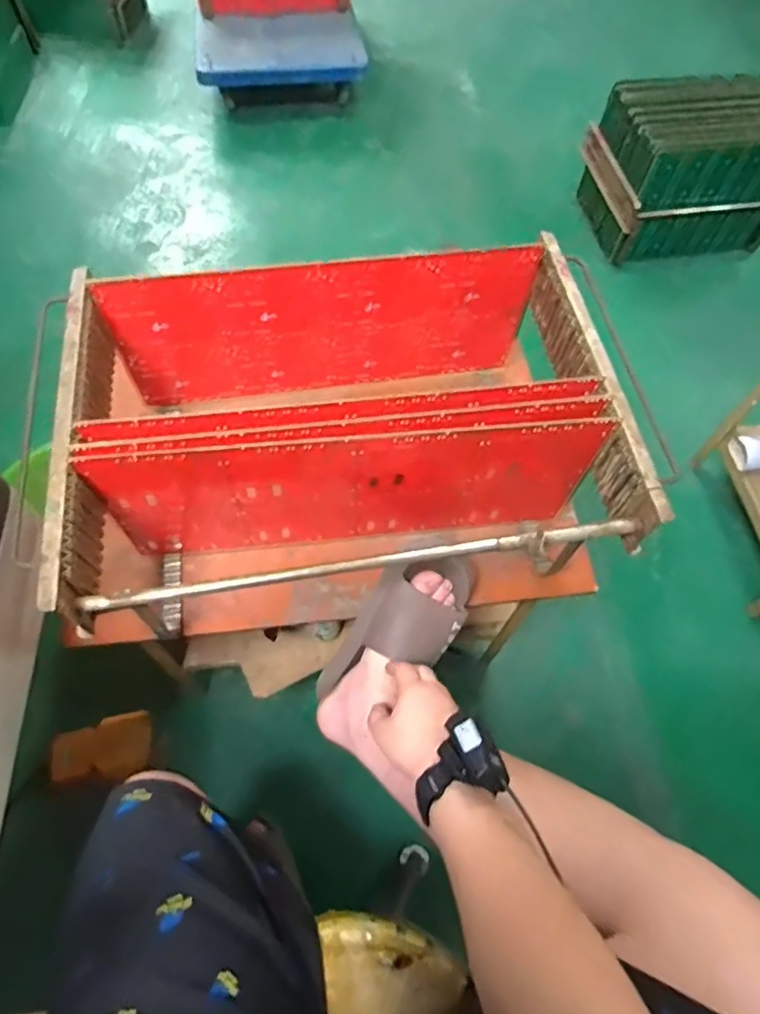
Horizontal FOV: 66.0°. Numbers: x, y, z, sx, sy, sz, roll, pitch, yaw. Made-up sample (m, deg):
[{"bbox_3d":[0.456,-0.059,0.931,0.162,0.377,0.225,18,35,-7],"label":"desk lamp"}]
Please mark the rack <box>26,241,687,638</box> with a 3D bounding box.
[{"bbox_3d":[-0.040,-0.071,0.708,0.588,0.230,0.383,-8,62,-7],"label":"rack"}]

